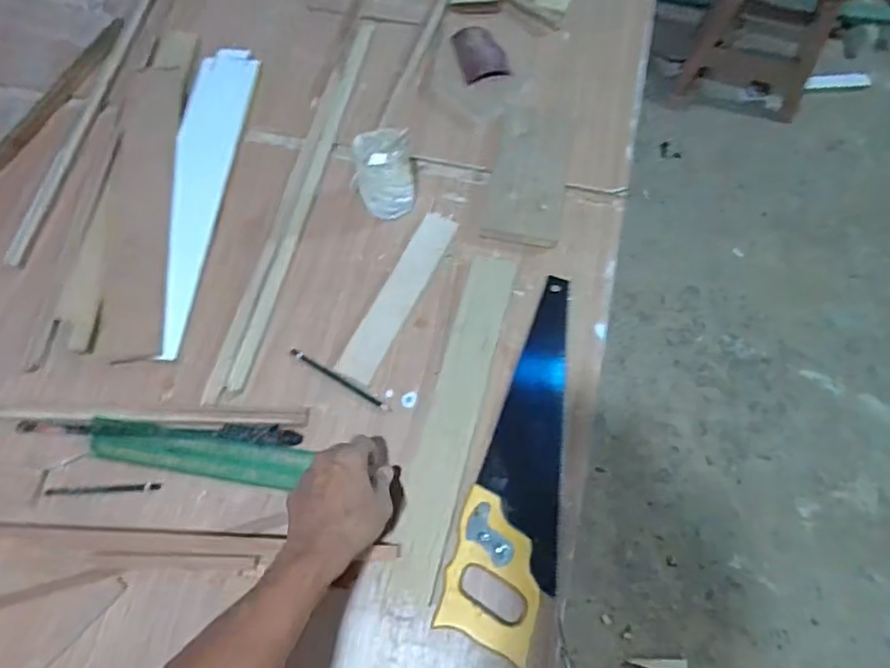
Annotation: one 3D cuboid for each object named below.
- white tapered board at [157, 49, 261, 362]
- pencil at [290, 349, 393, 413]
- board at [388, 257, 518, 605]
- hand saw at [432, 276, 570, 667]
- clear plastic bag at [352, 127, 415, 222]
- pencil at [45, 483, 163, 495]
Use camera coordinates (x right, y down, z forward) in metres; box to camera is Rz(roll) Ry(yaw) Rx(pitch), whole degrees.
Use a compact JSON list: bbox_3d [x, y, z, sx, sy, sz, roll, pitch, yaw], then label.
[{"bbox_3d":[-0.321,-0.192,0.786,0.086,0.008,0.454,6,69,3],"label":"white tapered board"},{"bbox_3d":[-0.120,0.050,0.694,0.134,0.007,0.009,30,72,11],"label":"pencil"},{"bbox_3d":[0.011,0.085,0.672,0.057,0.013,0.378,14,70,6],"label":"board"},{"bbox_3d":[0.095,0.119,0.658,0.097,0.032,0.396,16,70,6],"label":"hand saw"},{"bbox_3d":[-0.076,-0.191,0.742,0.077,0.108,0.057,-8,69,-2],"label":"clear plastic bag"},{"bbox_3d":[-0.363,0.166,0.657,0.123,0.010,0.008,-2,69,-1],"label":"pencil"}]

